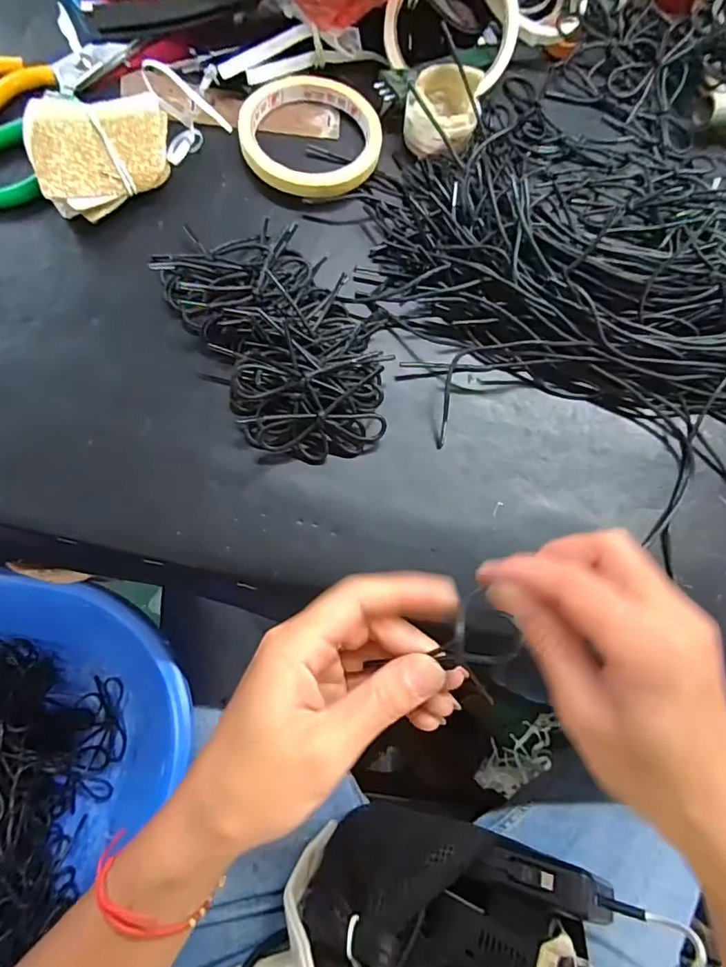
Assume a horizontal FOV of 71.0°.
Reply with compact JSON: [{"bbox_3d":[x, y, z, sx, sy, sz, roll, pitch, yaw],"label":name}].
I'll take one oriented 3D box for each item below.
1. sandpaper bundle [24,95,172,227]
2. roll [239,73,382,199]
[{"bbox_3d":[-0.157,-0.202,0.313,0.079,0.031,0.065,-20,80,-10],"label":"sandpaper bundle"},{"bbox_3d":[-0.035,-0.237,0.342,0.093,0.009,0.089,1,78,-6],"label":"roll"}]

